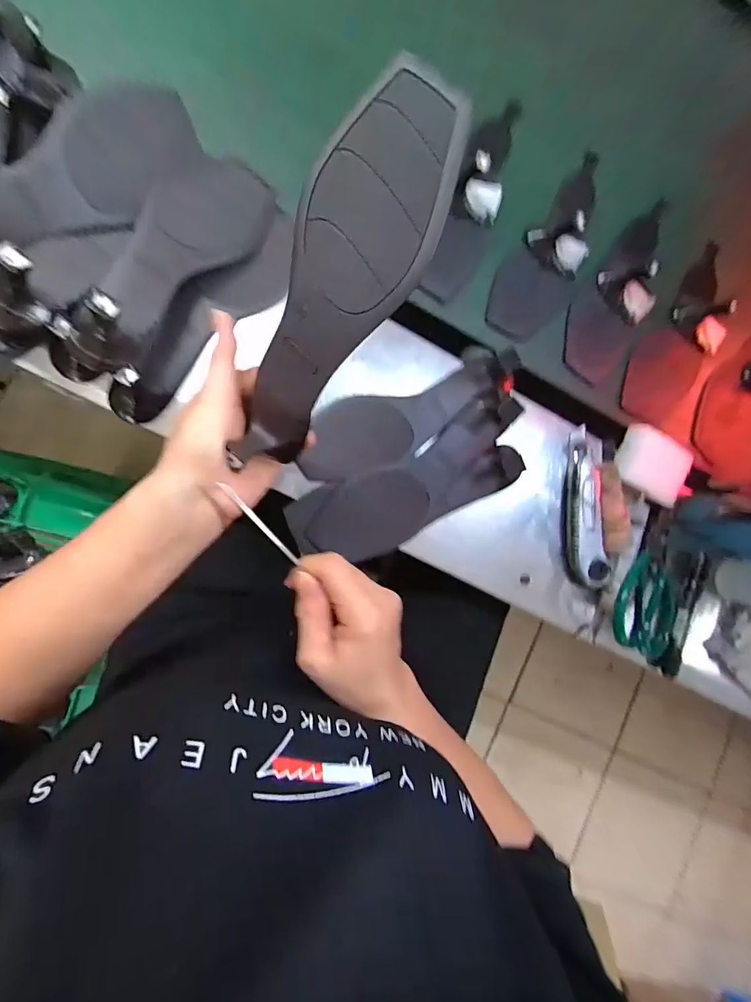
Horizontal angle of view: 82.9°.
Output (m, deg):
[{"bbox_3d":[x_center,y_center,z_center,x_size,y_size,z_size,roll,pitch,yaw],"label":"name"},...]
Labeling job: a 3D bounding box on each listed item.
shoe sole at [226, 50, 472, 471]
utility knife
[{"bbox_3d":[-0.019,-0.117,0.246,0.075,0.033,0.213,35,108,11],"label":"shoe sole"},{"bbox_3d":[0.218,0.007,0.449,0.041,0.027,0.163,-5,89,-9],"label":"utility knife"}]

